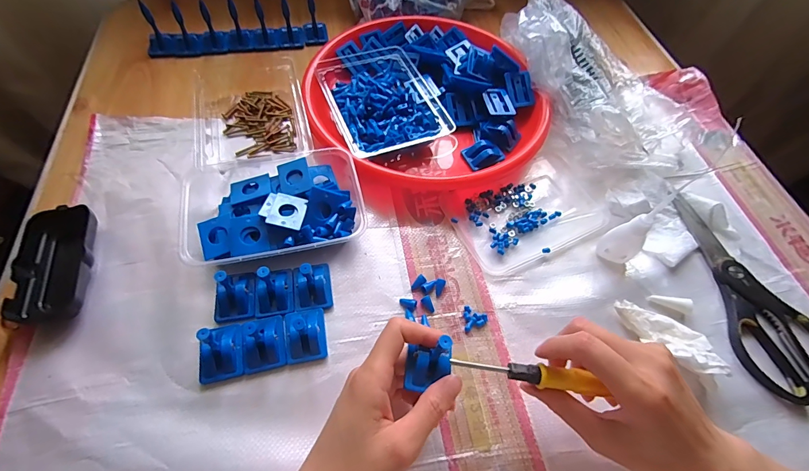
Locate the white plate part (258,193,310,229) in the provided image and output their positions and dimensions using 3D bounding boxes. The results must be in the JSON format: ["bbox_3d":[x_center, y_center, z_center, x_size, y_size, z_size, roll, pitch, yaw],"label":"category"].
[{"bbox_3d":[-0.117,-0.024,0.356,0.040,0.004,0.041,11,48,-9],"label":"white plate part"}]

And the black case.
[{"bbox_3d":[-0.312,0.025,0.332,0.058,0.025,0.101,-13,61,-11],"label":"black case"}]

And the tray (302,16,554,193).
[{"bbox_3d":[0.023,-0.182,0.463,0.277,0.048,0.273,2,59,-3],"label":"tray"}]

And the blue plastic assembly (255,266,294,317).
[{"bbox_3d":[-0.118,0.045,0.323,0.033,0.037,0.037,-3,60,-6],"label":"blue plastic assembly"}]

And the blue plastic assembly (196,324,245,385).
[{"bbox_3d":[-0.153,0.091,0.297,0.035,0.043,0.041,-10,61,-10],"label":"blue plastic assembly"}]

